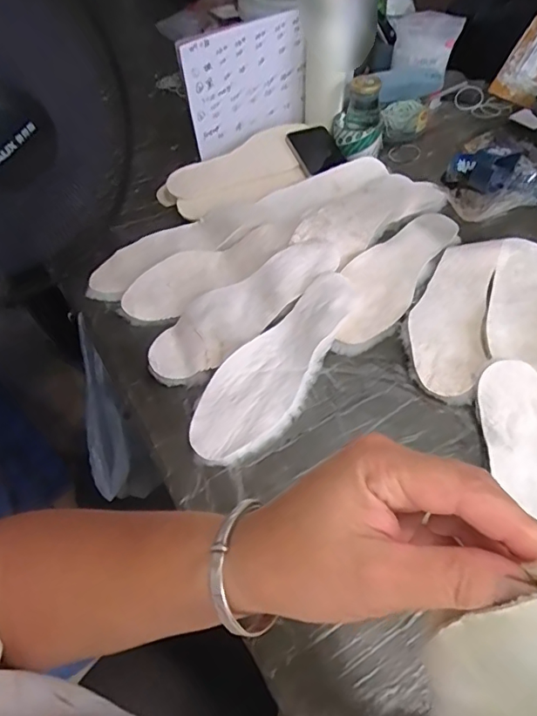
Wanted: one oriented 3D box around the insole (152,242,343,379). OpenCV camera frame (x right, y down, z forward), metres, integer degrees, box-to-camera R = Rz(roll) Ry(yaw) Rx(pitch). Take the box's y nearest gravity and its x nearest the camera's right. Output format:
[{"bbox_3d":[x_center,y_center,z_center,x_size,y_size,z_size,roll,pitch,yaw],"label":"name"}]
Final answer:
[{"bbox_3d":[-0.030,-0.072,0.628,0.275,0.018,0.089,-38,58,-22],"label":"insole"}]

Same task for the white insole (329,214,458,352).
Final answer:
[{"bbox_3d":[0.166,-0.114,0.666,0.095,0.023,0.294,29,60,25],"label":"white insole"}]

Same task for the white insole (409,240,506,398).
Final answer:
[{"bbox_3d":[0.226,-0.063,0.611,0.085,0.012,0.251,13,54,15],"label":"white insole"}]

